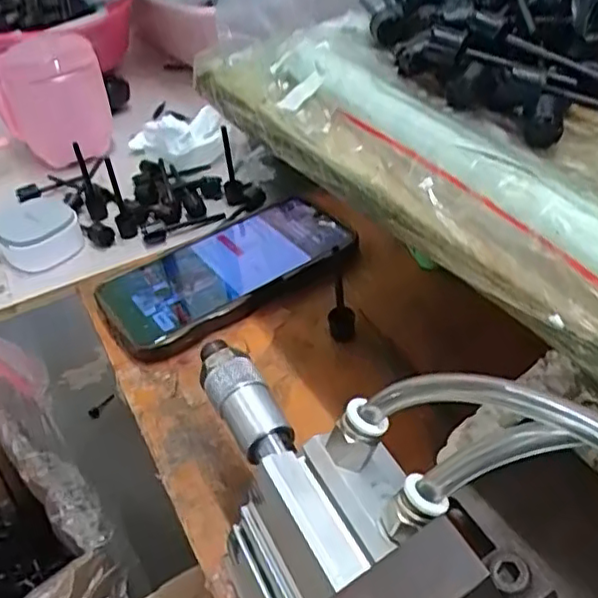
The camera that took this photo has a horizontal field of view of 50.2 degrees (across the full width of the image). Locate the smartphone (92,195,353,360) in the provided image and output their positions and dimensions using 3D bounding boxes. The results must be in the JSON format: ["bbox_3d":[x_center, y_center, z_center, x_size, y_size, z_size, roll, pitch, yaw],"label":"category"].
[{"bbox_3d":[-0.046,-0.019,0.415,0.160,0.013,0.085,-26,45,-20],"label":"smartphone"}]

